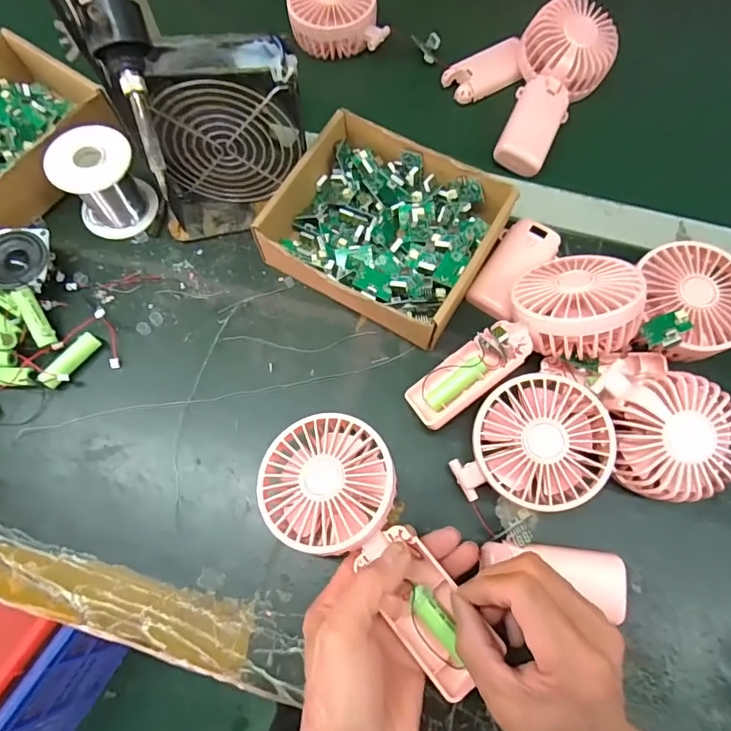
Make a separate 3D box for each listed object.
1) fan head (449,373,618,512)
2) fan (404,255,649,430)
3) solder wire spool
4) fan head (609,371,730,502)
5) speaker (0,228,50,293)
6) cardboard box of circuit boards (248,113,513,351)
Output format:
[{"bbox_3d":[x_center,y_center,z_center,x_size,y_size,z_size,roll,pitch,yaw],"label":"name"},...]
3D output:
[{"bbox_3d":[0.115,0.056,0.338,0.095,0.048,0.089,0,72,1],"label":"fan head"},{"bbox_3d":[0.113,-0.020,0.360,0.180,0.061,0.078,-32,74,6],"label":"fan"},{"bbox_3d":[-0.222,-0.154,0.413,0.061,0.070,0.062,0,72,1],"label":"solder wire spool"},{"bbox_3d":[0.210,0.051,0.339,0.073,0.053,0.079,-6,72,-1],"label":"fan head"},{"bbox_3d":[-0.289,-0.085,0.408,0.051,0.028,0.051,-4,72,0],"label":"speaker"},{"bbox_3d":[0.015,-0.114,0.404,0.174,0.047,0.145,27,74,9],"label":"cardboard box of circuit boards"}]

